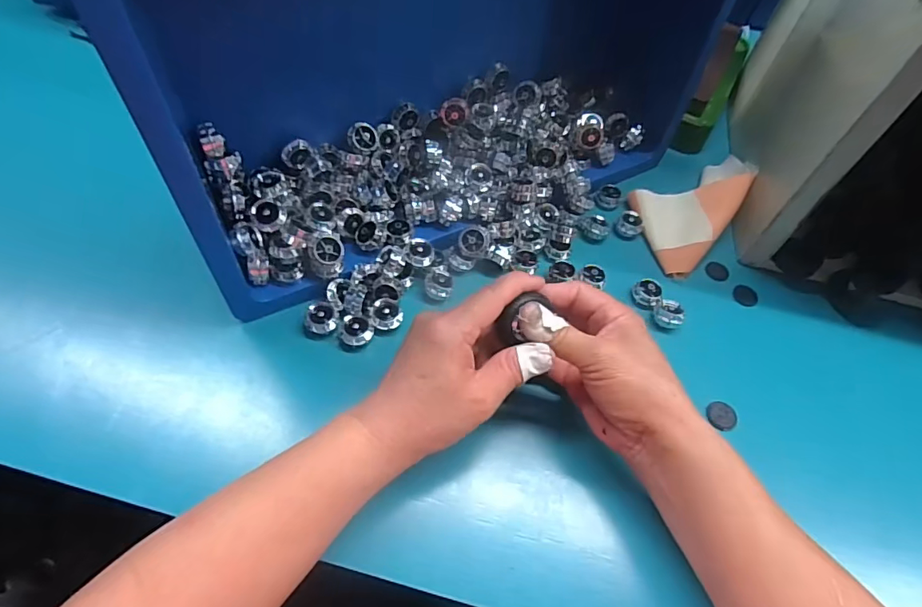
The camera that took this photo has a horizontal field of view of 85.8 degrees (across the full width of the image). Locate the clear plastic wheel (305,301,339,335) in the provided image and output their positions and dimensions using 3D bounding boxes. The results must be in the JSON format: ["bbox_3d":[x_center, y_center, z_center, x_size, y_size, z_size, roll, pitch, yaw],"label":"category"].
[{"bbox_3d":[-0.106,0.012,0.377,0.024,0.020,0.021,-16,60,-14],"label":"clear plastic wheel"}]

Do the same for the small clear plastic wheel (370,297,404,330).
[{"bbox_3d":[-0.057,0.009,0.384,0.024,0.018,0.021,-7,58,-8],"label":"small clear plastic wheel"}]

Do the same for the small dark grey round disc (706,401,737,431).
[{"bbox_3d":[0.193,0.083,0.366,0.019,0.007,0.022,-13,59,-12],"label":"small dark grey round disc"}]

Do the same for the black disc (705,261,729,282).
[{"bbox_3d":[0.239,-0.029,0.463,0.021,0.004,0.021,2,58,-3],"label":"black disc"}]

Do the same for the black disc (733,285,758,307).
[{"bbox_3d":[0.257,-0.007,0.447,0.024,0.005,0.022,2,58,-3],"label":"black disc"}]

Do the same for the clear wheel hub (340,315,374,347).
[{"bbox_3d":[-0.078,0.022,0.373,0.024,0.019,0.021,-16,60,-14],"label":"clear wheel hub"}]

